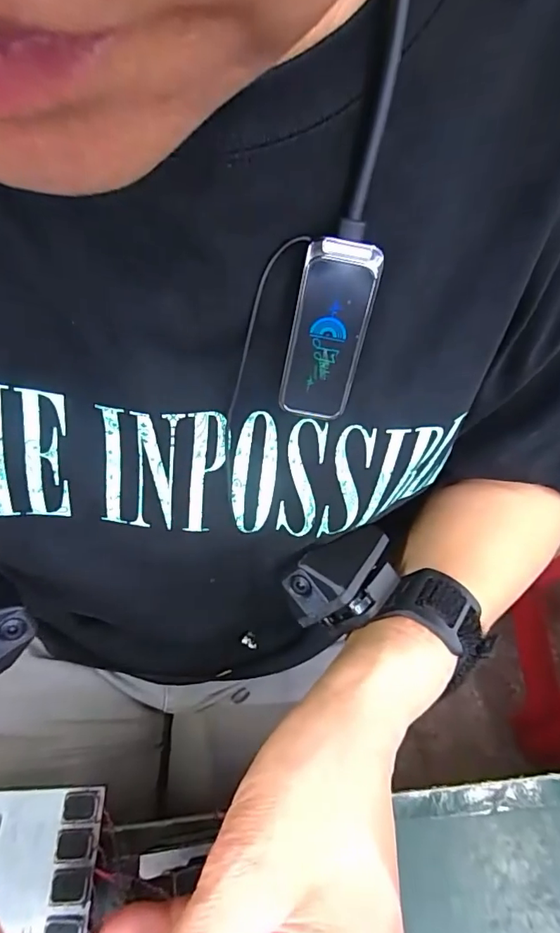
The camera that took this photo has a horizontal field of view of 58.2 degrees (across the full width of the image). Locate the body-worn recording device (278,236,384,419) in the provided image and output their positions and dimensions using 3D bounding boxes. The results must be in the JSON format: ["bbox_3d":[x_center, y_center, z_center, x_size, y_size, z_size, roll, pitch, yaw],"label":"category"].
[{"bbox_3d":[0.017,-0.048,0.185,0.025,0.064,0.009,19,30,12],"label":"body-worn recording device"}]

